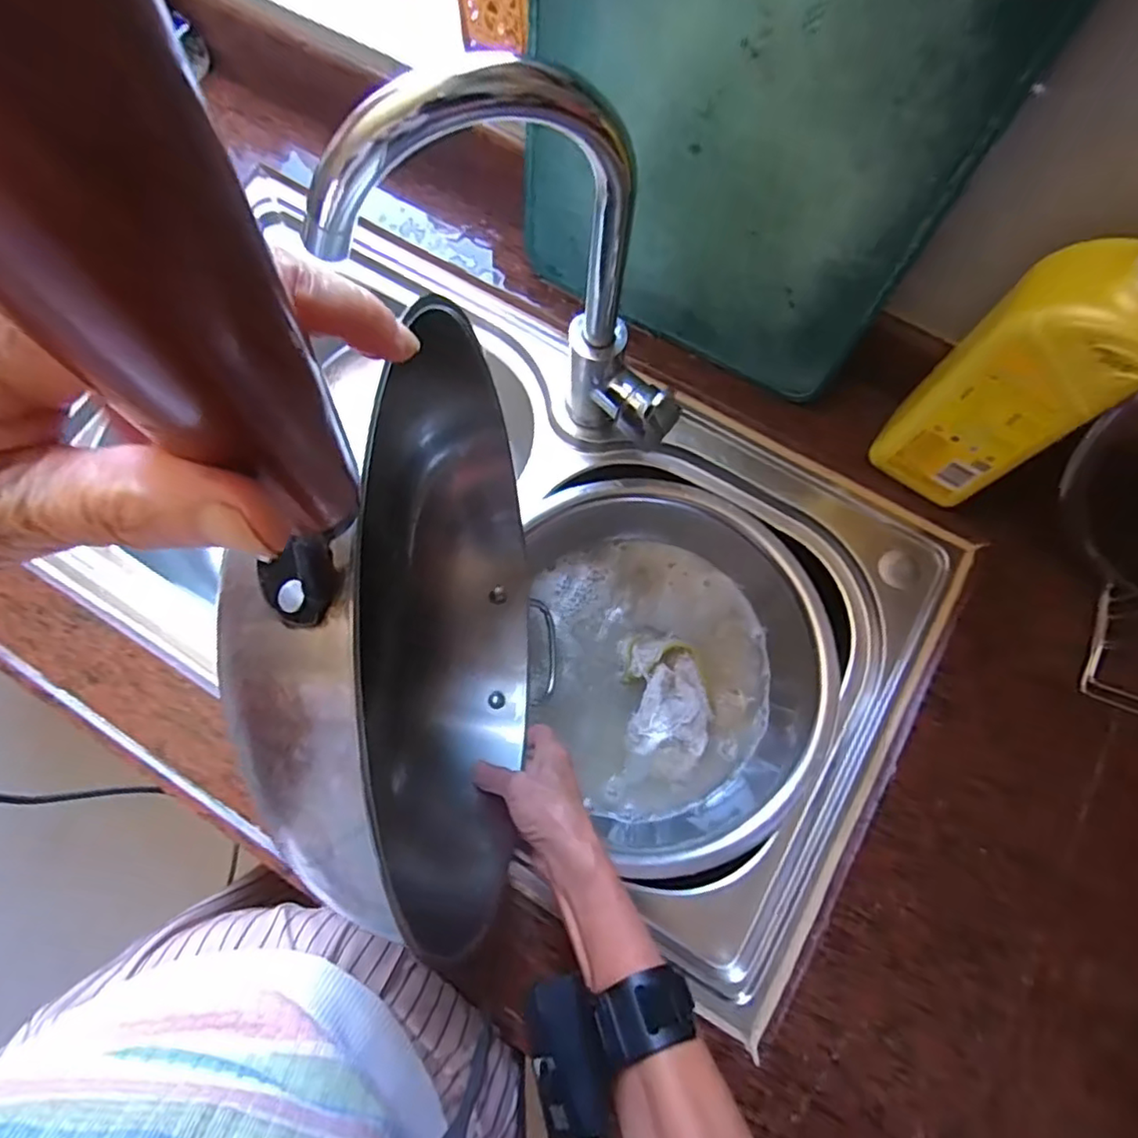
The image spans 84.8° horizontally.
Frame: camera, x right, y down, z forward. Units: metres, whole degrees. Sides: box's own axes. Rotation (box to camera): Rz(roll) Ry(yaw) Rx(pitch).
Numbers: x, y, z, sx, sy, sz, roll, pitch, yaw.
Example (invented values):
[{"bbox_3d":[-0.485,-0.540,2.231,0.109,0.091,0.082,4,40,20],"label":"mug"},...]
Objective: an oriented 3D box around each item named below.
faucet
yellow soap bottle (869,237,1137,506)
[{"bbox_3d":[-0.019,-0.168,0.407,0.203,0.290,0.080,1,73,-1],"label":"faucet"},{"bbox_3d":[0.300,-0.129,0.395,0.072,0.273,0.090,-43,78,-12],"label":"yellow soap bottle"}]

